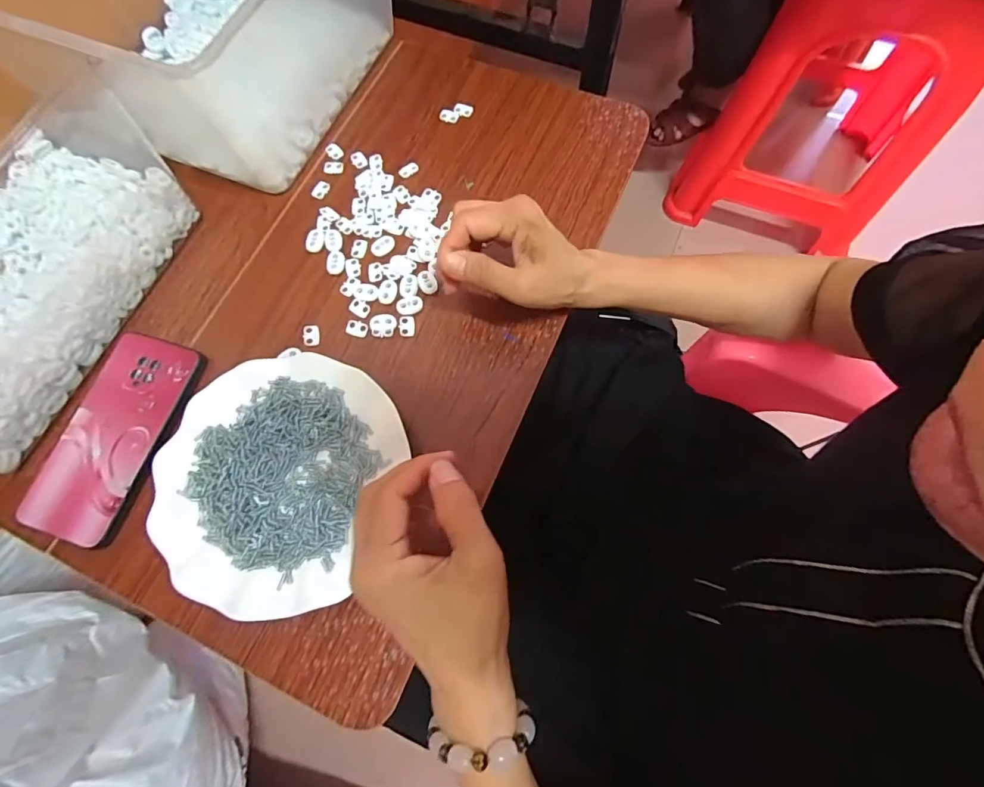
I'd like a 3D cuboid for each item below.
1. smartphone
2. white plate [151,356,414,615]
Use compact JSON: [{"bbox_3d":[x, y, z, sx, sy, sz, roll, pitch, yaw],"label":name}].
[{"bbox_3d":[-0.301,0.033,0.365,0.082,0.013,0.164,17,74,7],"label":"smartphone"},{"bbox_3d":[-0.162,0.060,0.343,0.167,0.025,0.181,-1,73,2],"label":"white plate"}]

